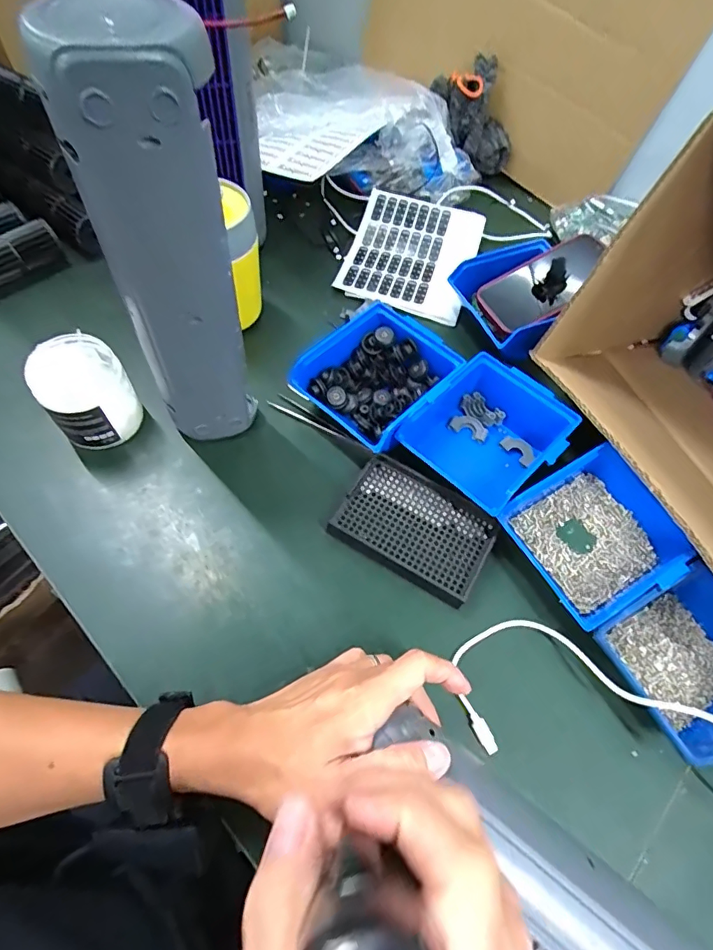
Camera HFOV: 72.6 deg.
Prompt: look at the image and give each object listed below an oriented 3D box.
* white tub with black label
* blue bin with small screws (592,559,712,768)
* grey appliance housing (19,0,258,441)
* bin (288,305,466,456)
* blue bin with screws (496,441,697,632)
[{"bbox_3d":[-0.248,-0.072,0.454,0.072,0.090,0.074,-33,70,-20],"label":"white tub with black label"},{"bbox_3d":[0.264,0.141,0.382,0.123,0.064,0.114,-22,66,-16],"label":"blue bin with small screws"},{"bbox_3d":[-0.125,-0.129,0.358,0.085,0.312,0.052,-19,65,-15],"label":"grey appliance housing"},{"bbox_3d":[0.025,-0.096,0.488,0.117,0.059,0.141,41,66,16],"label":"bin"},{"bbox_3d":[0.207,0.053,0.422,0.131,0.054,0.119,-25,67,-17],"label":"blue bin with screws"}]

